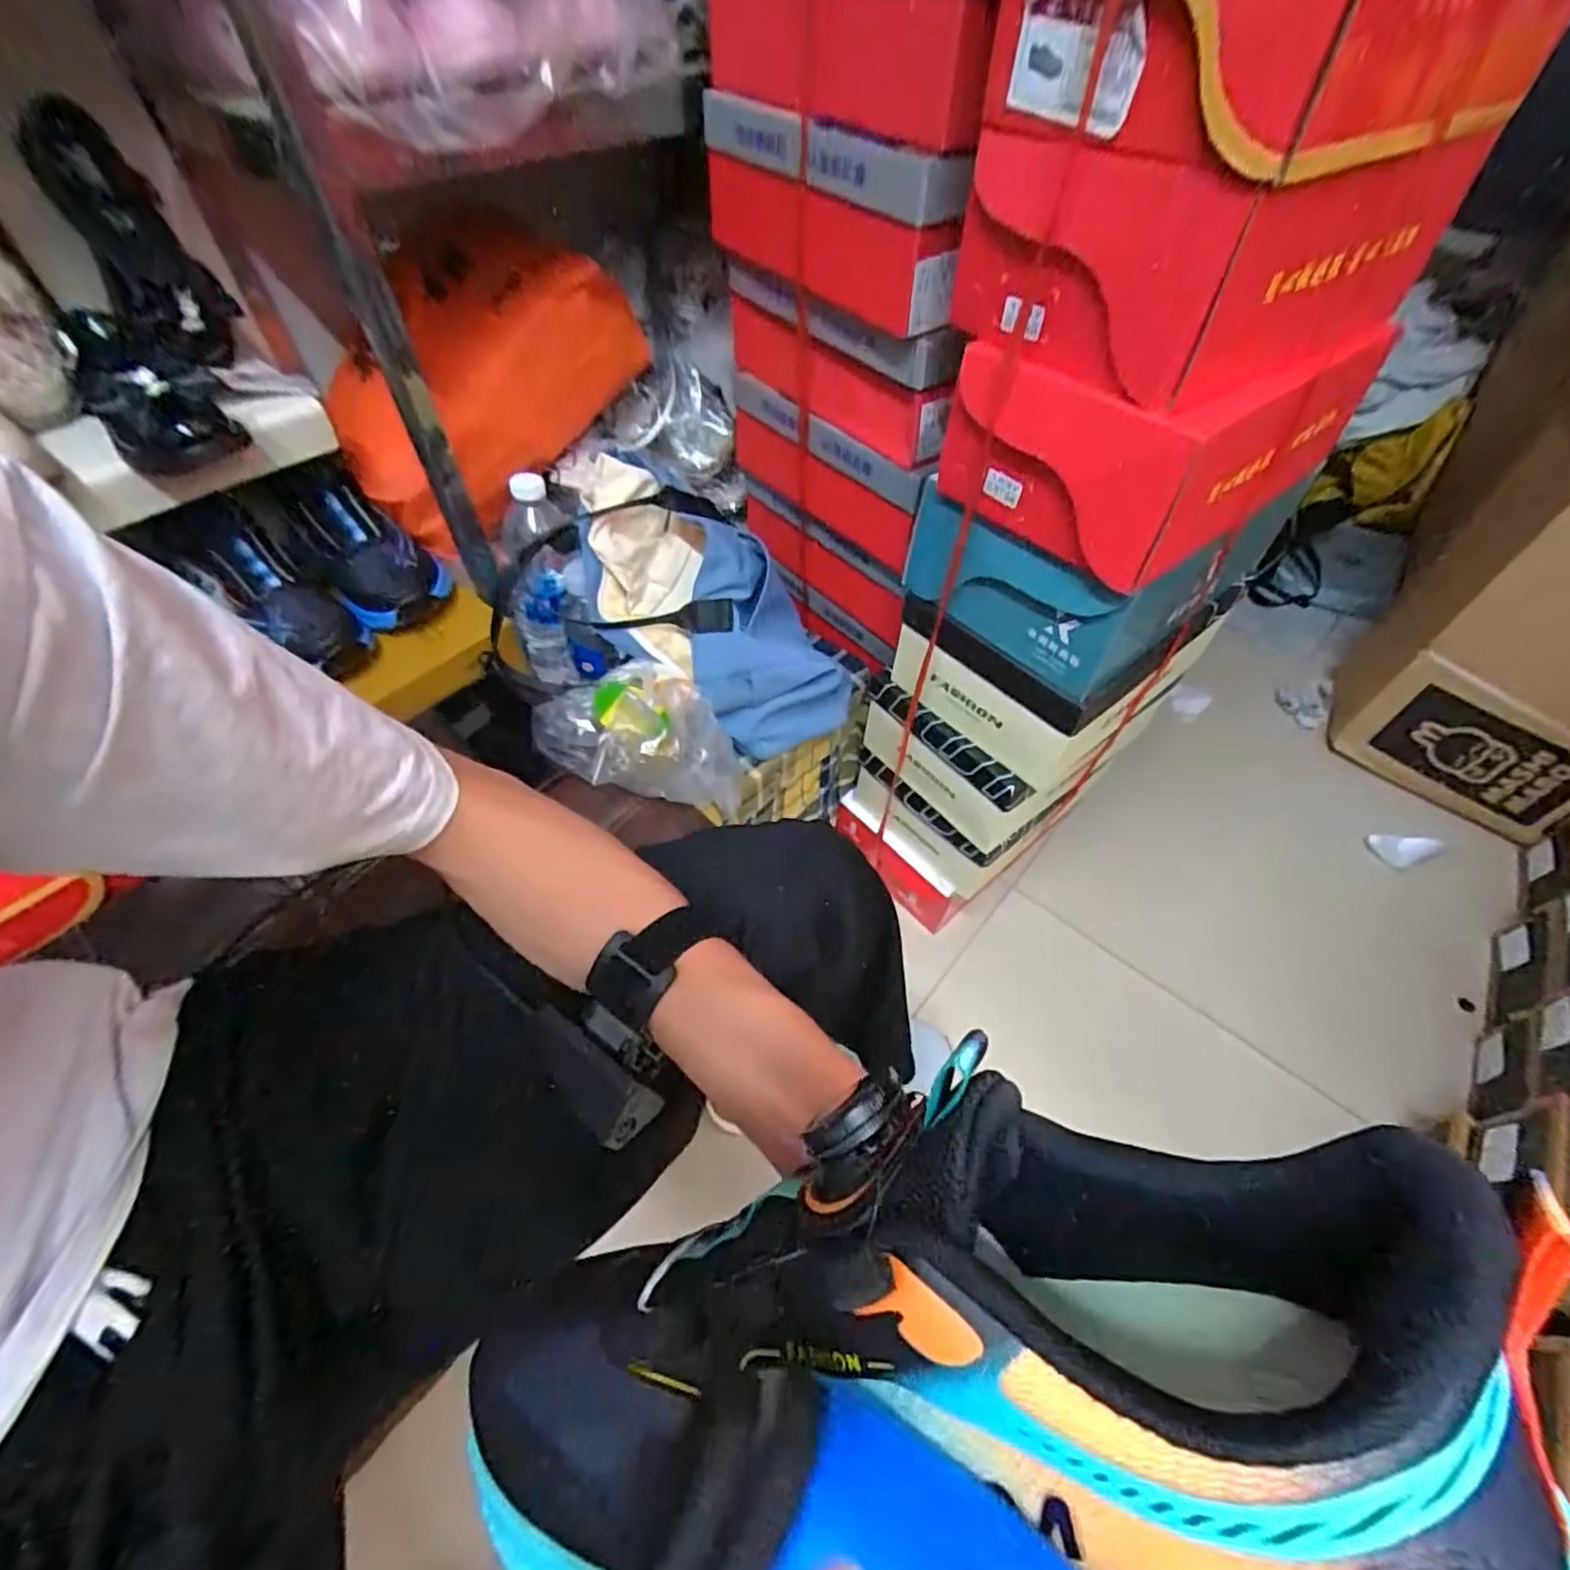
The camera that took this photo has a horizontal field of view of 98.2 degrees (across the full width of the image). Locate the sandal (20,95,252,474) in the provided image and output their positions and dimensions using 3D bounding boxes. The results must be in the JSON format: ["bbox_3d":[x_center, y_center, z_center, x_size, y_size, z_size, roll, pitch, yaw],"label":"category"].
[{"bbox_3d":[-0.509,-0.378,0.538,0.092,0.092,0.268,-18,81,-15],"label":"sandal"}]

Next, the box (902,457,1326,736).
[{"bbox_3d":[0.289,-0.211,0.641,0.280,0.147,0.207,-31,60,-22],"label":"box"}]

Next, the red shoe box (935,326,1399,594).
[{"bbox_3d":[0.285,-0.287,0.529,0.268,0.115,0.185,-31,60,-22],"label":"red shoe box"}]

